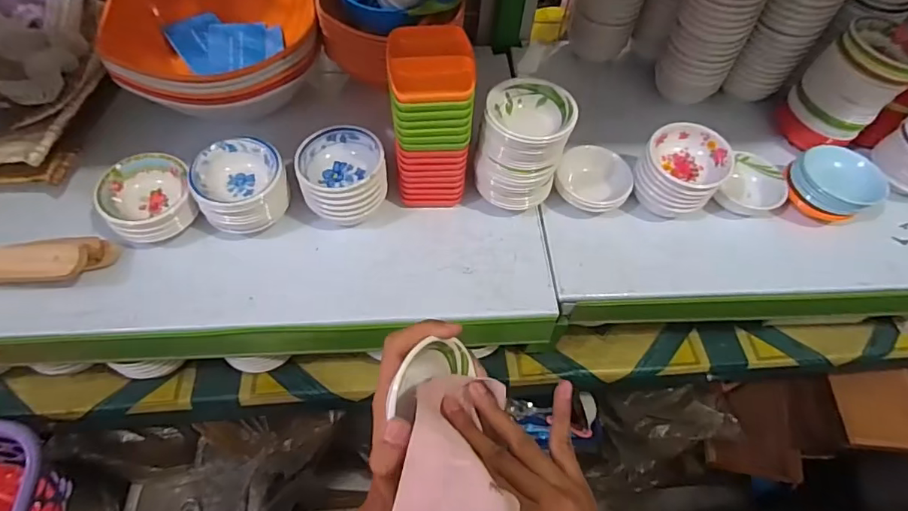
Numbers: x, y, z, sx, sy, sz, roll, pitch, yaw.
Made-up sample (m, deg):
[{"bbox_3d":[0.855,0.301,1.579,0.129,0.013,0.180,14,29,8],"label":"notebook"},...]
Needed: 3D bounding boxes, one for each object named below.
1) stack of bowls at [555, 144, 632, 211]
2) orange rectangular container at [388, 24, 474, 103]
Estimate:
[{"bbox_3d":[0.163,-0.090,0.585,0.085,0.043,0.068,19,59,7],"label":"stack of bowls"},{"bbox_3d":[-0.021,-0.177,0.456,0.077,0.021,0.081,-1,59,-5],"label":"orange rectangular container"}]

